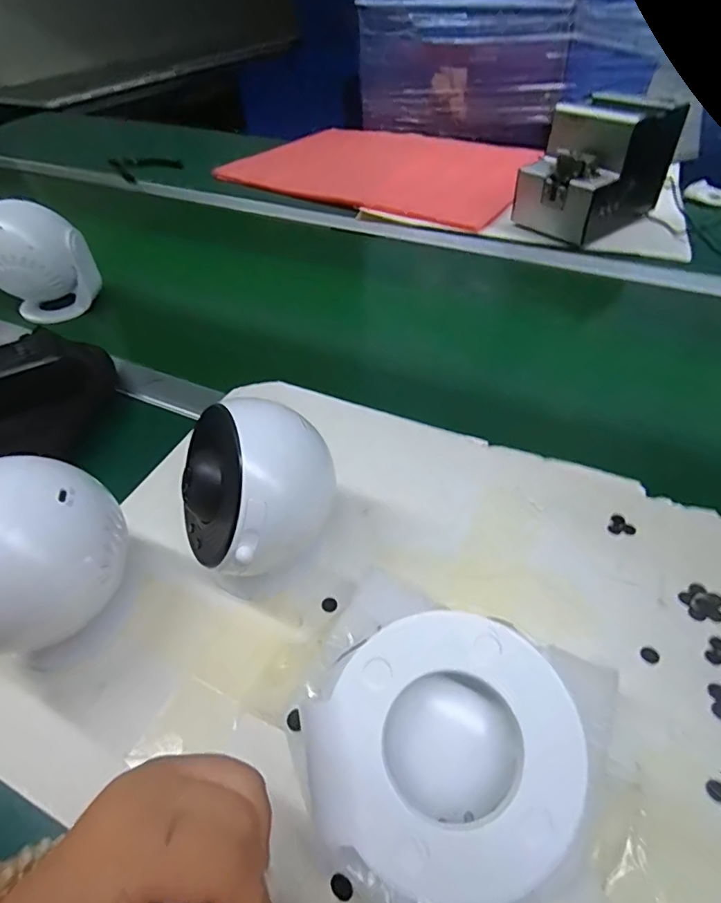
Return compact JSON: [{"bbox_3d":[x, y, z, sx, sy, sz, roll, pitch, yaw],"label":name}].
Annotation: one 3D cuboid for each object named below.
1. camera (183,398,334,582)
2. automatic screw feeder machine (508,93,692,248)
[{"bbox_3d":[-0.069,0.019,0.300,0.086,0.078,0.088,23,52,20],"label":"camera"},{"bbox_3d":[0.337,-0.404,0.724,0.195,0.152,0.126,-30,54,-24],"label":"automatic screw feeder machine"}]

